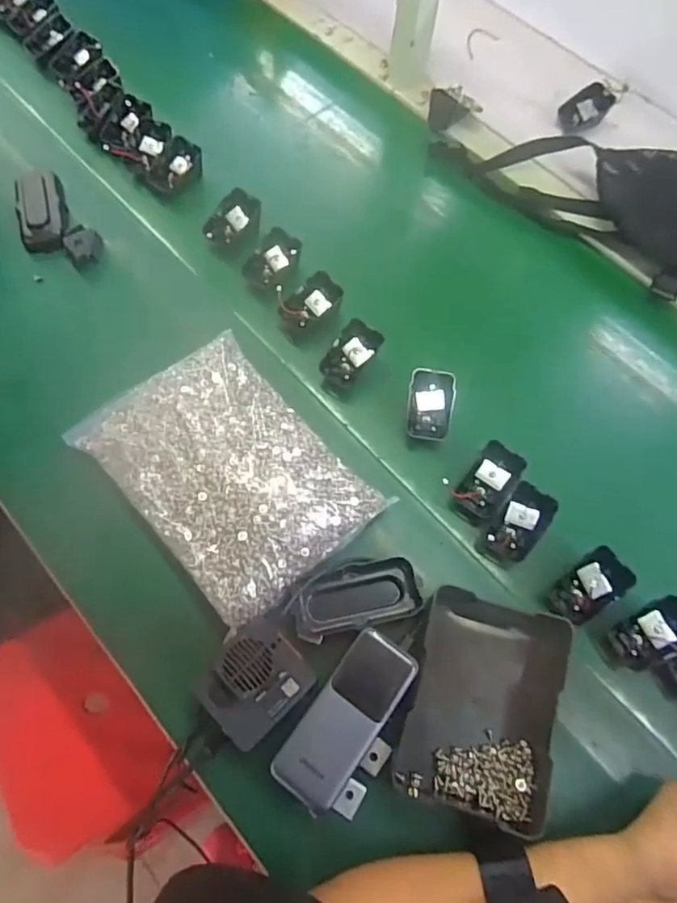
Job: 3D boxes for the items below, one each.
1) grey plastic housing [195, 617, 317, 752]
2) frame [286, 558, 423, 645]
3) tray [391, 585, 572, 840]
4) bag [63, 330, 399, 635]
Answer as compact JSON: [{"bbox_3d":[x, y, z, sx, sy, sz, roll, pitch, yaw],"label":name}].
[{"bbox_3d":[-0.067,0.181,0.455,0.081,0.027,0.071,-41,72,-19],"label":"grey plastic housing"},{"bbox_3d":[0.015,0.133,0.516,0.110,0.025,0.051,-14,65,-9],"label":"frame"},{"bbox_3d":[0.117,0.204,0.473,0.122,0.049,0.167,13,64,4],"label":"tray"},{"bbox_3d":[-0.106,0.011,0.540,0.178,0.061,0.263,-39,72,-19],"label":"bag"}]

